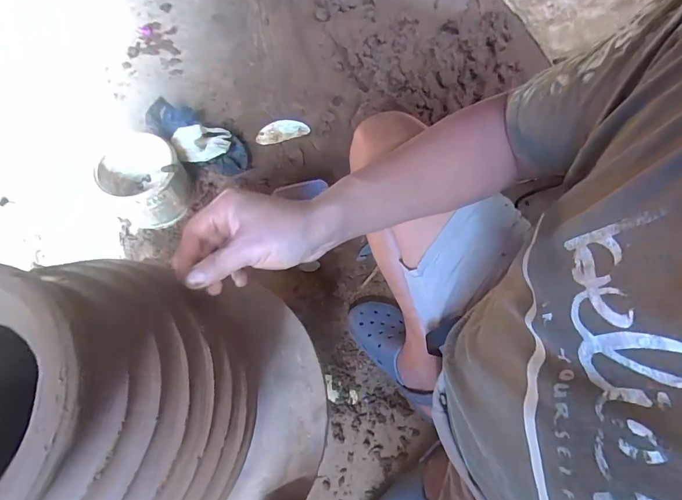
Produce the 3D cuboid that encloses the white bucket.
[{"bbox_3d":[-0.439,-0.153,0.879,0.164,0.137,0.169,-1,67,2],"label":"white bucket"}]

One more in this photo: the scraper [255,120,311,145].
[{"bbox_3d":[-0.156,-0.317,1.009,0.139,0.012,0.060,-13,67,-4],"label":"scraper"}]

